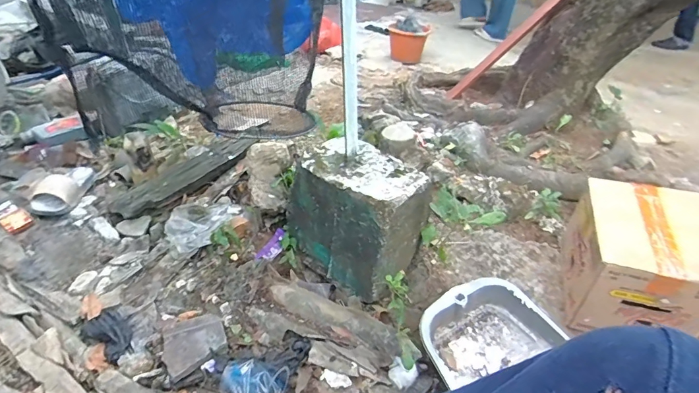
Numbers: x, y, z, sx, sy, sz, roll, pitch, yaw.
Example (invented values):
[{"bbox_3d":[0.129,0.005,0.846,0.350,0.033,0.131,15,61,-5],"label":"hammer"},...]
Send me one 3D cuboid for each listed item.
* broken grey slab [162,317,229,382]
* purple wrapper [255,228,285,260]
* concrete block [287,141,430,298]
[{"bbox_3d":[-0.326,0.306,0.825,0.127,0.018,0.119,-21,42,-31],"label":"broken grey slab"},{"bbox_3d":[-0.208,0.137,1.079,0.048,0.023,0.102,22,63,25],"label":"purple wrapper"},{"bbox_3d":[0.020,0.044,0.996,0.207,0.267,0.308,-28,45,-37],"label":"concrete block"}]

